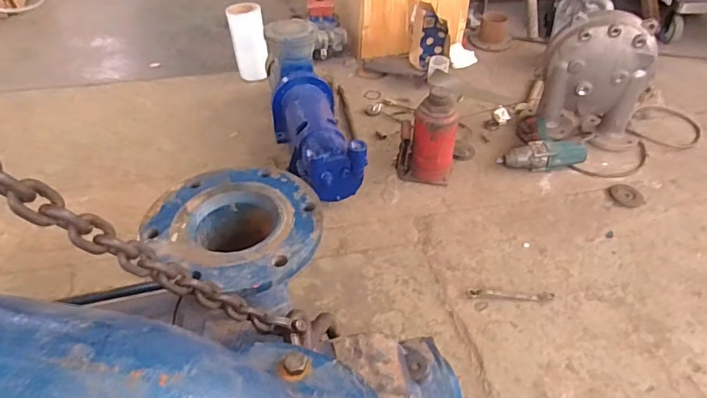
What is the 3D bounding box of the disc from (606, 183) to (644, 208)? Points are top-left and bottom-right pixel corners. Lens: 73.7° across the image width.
[{"bbox_3d":[0.750,-0.010,1.301,0.079,0.007,0.091,-2,44,-1],"label":"disc"}]

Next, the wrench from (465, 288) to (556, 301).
[{"bbox_3d":[0.354,0.217,1.064,0.190,0.015,0.023,1,44,2],"label":"wrench"}]

